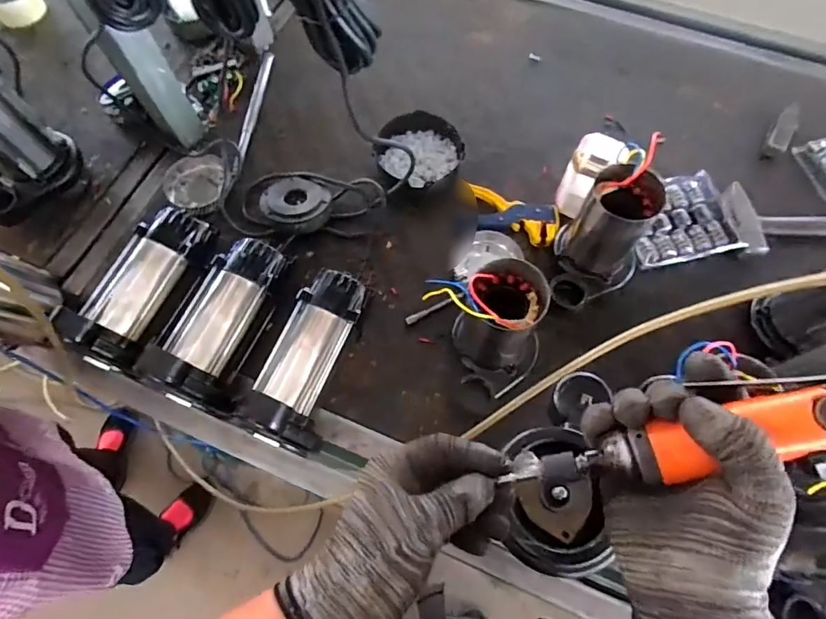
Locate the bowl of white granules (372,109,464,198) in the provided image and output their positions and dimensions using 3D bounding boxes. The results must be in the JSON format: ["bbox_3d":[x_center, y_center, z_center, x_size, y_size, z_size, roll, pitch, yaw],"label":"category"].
[{"bbox_3d":[0.011,-0.258,0.818,0.136,0.060,0.134,0,67,0],"label":"bowl of white granules"}]

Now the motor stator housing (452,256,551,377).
[{"bbox_3d":[0.116,0.019,0.638,0.104,0.169,0.110,-41,73,-15],"label":"motor stator housing"}]

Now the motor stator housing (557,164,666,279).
[{"bbox_3d":[0.276,-0.118,0.682,0.090,0.155,0.085,0,67,0],"label":"motor stator housing"}]

